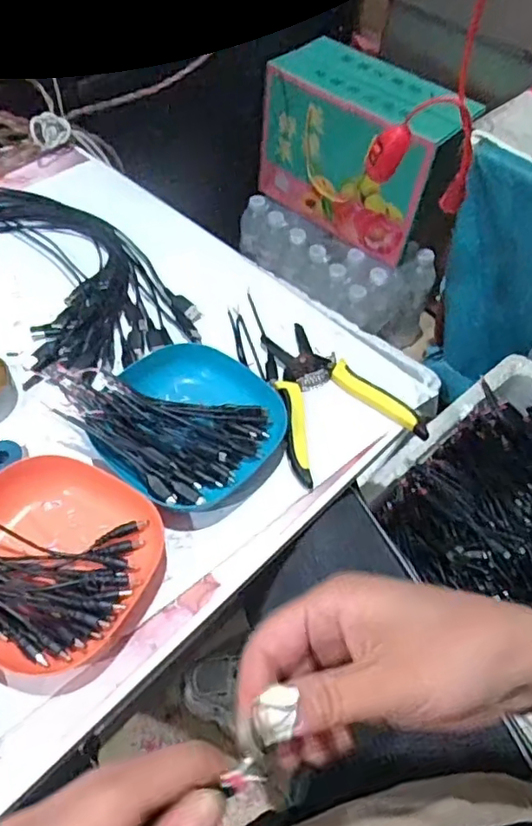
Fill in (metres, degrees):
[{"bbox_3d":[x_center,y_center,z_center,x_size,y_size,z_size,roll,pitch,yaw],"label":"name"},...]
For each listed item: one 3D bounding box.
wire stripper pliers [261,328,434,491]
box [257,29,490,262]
[{"bbox_3d":[0.049,-0.019,0.530,0.119,0.015,0.154,-21,59,-18],"label":"wire stripper pliers"},{"bbox_3d":[0.165,-0.459,1.062,0.332,0.233,0.149,37,60,19],"label":"box"}]

